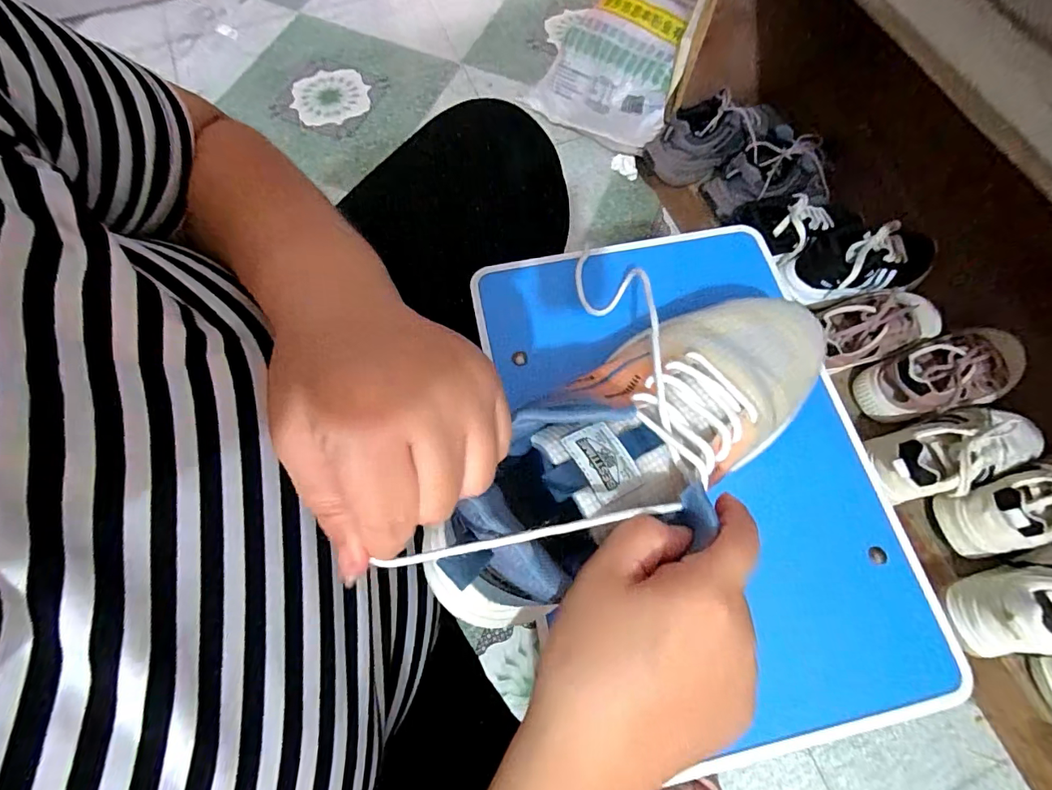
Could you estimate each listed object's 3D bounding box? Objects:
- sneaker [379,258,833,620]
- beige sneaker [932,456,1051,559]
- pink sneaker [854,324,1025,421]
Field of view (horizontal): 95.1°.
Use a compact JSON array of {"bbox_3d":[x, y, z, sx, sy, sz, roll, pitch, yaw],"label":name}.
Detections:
[{"bbox_3d":[0.061,0.024,0.262,0.253,0.086,0.092,-36,73,-22],"label":"sneaker"},{"bbox_3d":[0.641,0.131,0.586,0.224,0.084,0.092,-16,69,-7],"label":"beige sneaker"},{"bbox_3d":[0.585,-0.030,0.667,0.233,0.082,0.100,-17,69,-7],"label":"pink sneaker"}]

